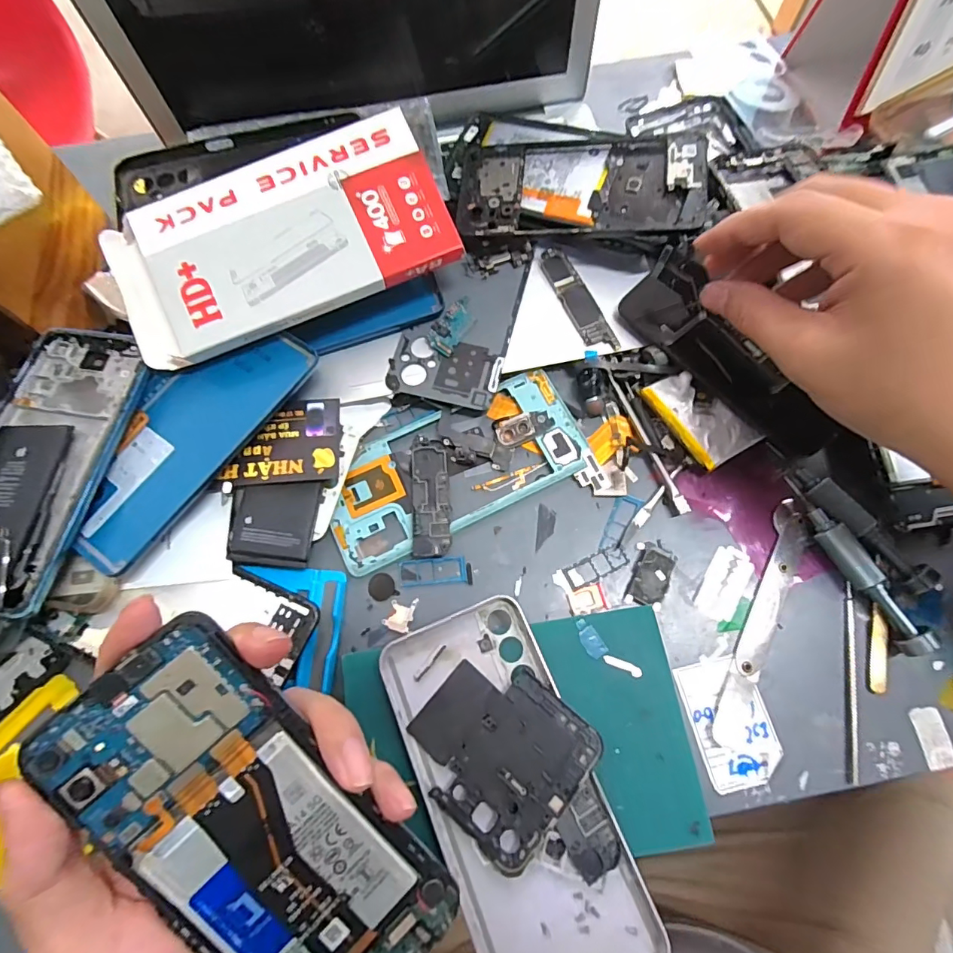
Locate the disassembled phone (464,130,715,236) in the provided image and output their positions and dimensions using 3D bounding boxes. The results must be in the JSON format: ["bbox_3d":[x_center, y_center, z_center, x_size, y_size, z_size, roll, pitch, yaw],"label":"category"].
[{"bbox_3d":[0.066,-0.192,0.318,0.156,0.010,0.071,4,79,11],"label":"disassembled phone"}]

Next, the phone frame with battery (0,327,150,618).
[{"bbox_3d":[-0.236,-0.011,0.261,0.070,0.012,0.159,8,66,-2],"label":"phone frame with battery"}]

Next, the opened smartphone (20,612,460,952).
[{"bbox_3d":[-0.080,0.133,0.177,0.070,0.004,0.160,-42,96,-15],"label":"opened smartphone"}]

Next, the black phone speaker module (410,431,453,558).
[{"bbox_3d":[-0.027,0.011,0.289,0.022,0.009,0.075,-4,70,0],"label":"black phone speaker module"}]

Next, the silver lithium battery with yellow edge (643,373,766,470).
[{"bbox_3d":[0.136,-0.038,0.294,0.038,0.008,0.063,-30,72,-9],"label":"silver lithium battery with yellow edge"}]

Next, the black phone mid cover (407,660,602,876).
[{"bbox_3d":[0.010,0.130,0.230,0.076,0.008,0.071,39,76,14],"label":"black phone mid cover"}]

